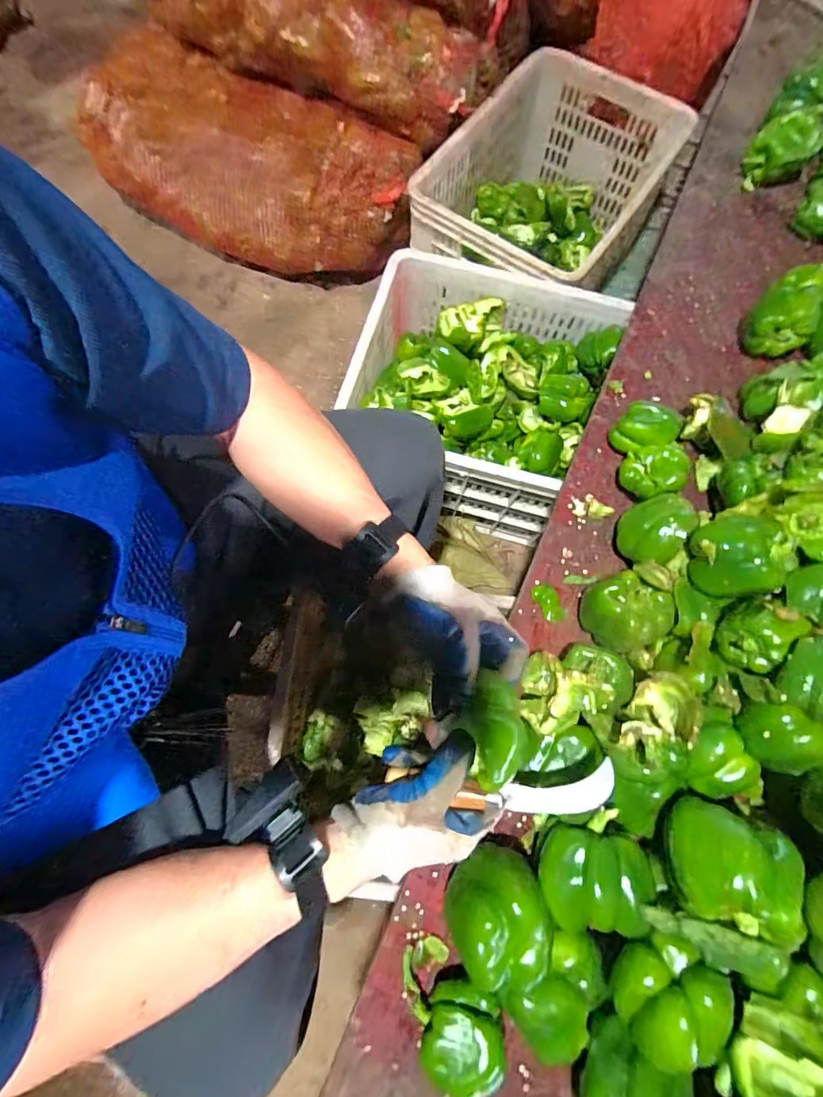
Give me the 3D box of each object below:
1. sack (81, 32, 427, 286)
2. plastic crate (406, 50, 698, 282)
[{"bbox_3d":[-0.357,-0.814,0.969,0.754,0.201,0.296,29,76,6],"label":"sack"},{"bbox_3d":[0.265,-0.703,0.924,0.365,0.227,0.505,35,76,7],"label":"plastic crate"}]

